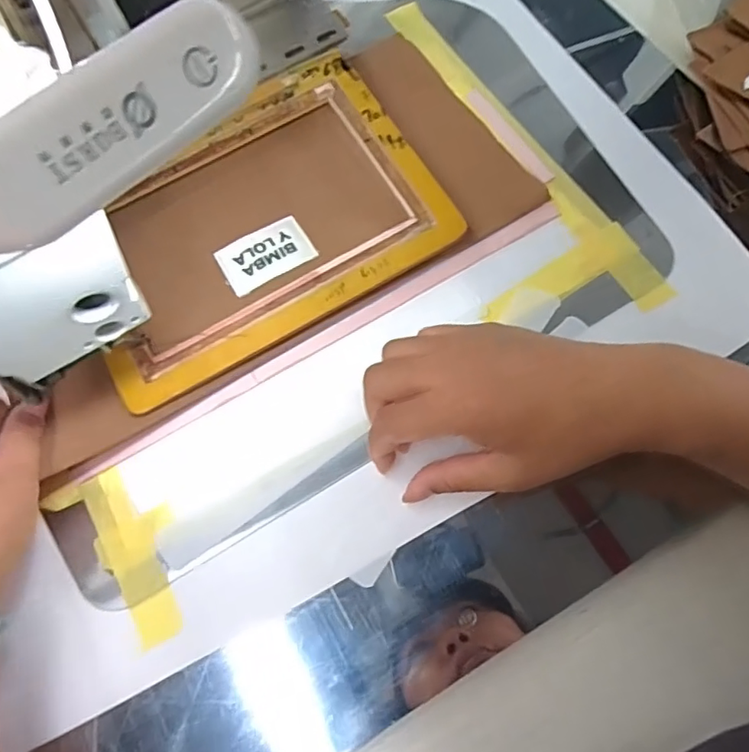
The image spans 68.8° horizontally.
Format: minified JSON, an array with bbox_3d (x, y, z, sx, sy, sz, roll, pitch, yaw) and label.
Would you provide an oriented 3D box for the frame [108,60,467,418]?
[{"bbox_3d":[-0.078,-0.100,0.347,0.230,0.012,0.161,-30,72,-6],"label":"frame"}]

